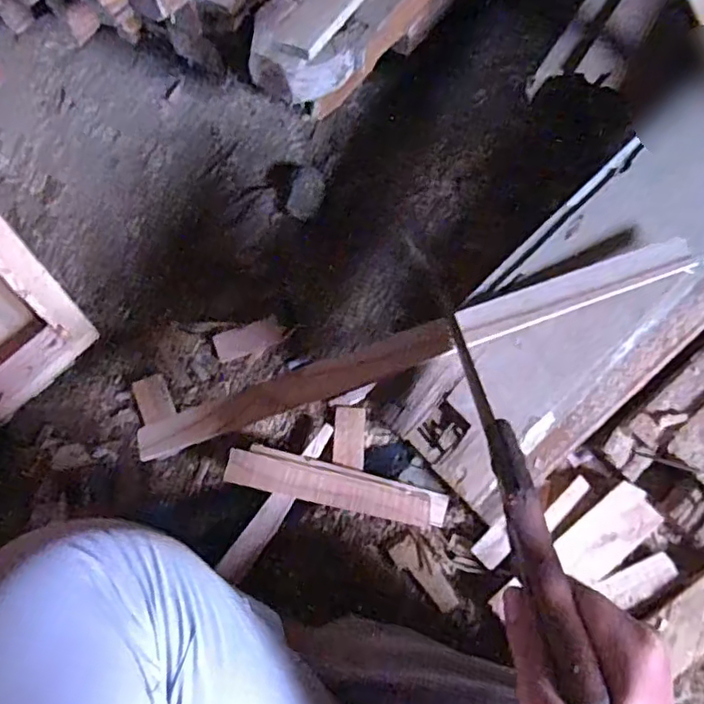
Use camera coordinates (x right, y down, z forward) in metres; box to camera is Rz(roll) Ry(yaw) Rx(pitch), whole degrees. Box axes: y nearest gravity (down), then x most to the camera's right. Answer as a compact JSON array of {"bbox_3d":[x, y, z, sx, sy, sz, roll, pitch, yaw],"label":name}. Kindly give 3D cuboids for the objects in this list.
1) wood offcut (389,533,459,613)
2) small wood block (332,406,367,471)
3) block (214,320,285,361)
[{"bbox_3d":[0.073,0.225,0.631,0.028,0.009,0.080,-38,73,-15],"label":"wood offcut"},{"bbox_3d":[-0.002,0.094,0.695,0.034,0.007,0.077,3,55,0],"label":"small wood block"},{"bbox_3d":[-0.123,-0.015,0.752,0.082,0.007,0.035,-21,69,-10],"label":"block"}]

